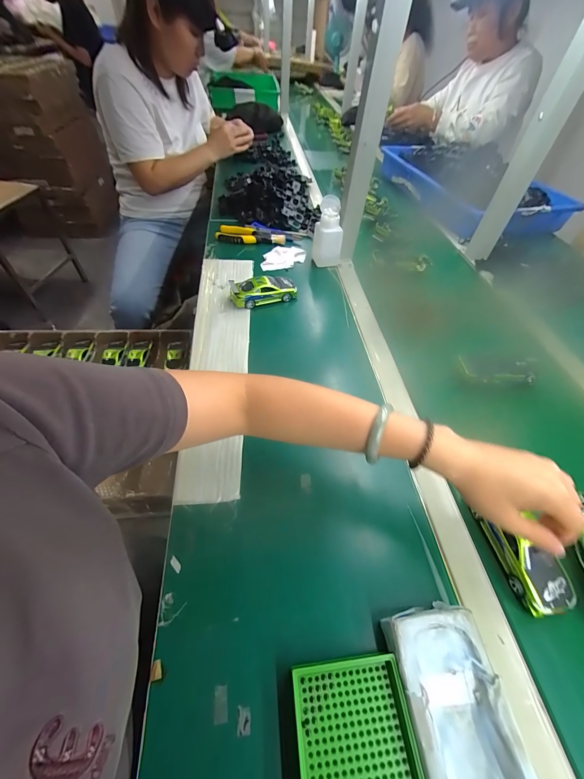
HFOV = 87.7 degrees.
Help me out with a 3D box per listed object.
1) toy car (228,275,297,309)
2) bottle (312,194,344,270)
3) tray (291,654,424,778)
[{"bbox_3d":[-0.055,-0.196,0.602,0.127,0.042,0.054,-16,55,-17],"label":"toy car"},{"bbox_3d":[0.083,-0.350,0.684,0.065,0.115,0.071,9,52,2],"label":"bottle"},{"bbox_3d":[0.052,0.293,0.228,0.088,0.022,0.136,-3,52,-7],"label":"tray"}]

